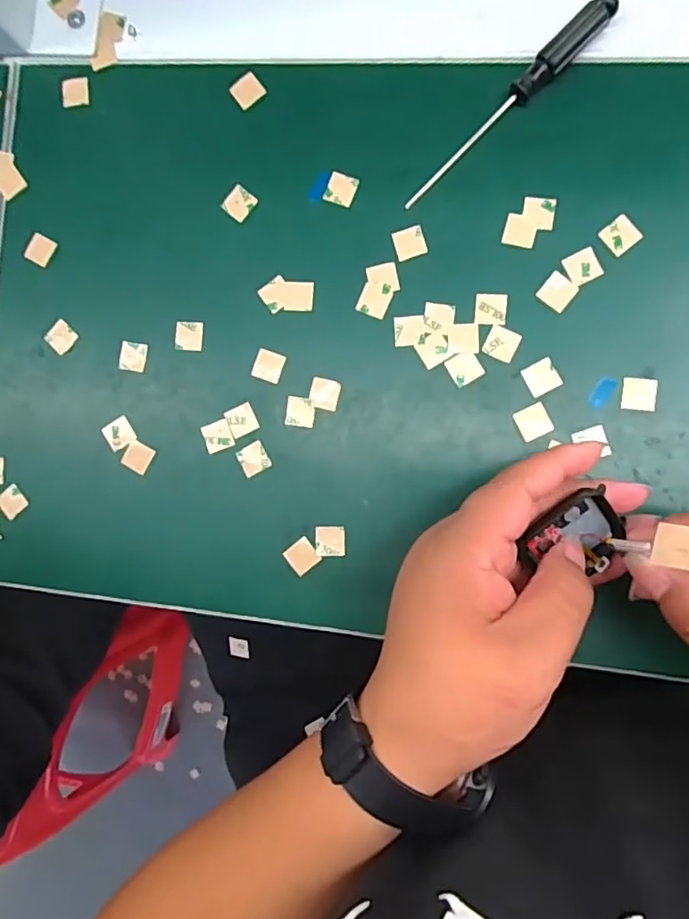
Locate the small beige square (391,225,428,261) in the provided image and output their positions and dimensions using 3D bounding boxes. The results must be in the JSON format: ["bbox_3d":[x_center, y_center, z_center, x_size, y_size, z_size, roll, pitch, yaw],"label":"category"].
[{"bbox_3d":[0.034,-0.112,0.292,0.015,0.004,0.015,-17,86,7],"label":"small beige square"}]

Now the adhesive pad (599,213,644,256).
[{"bbox_3d":[0.136,-0.111,0.278,0.016,0.004,0.016,-41,83,5],"label":"adhesive pad"}]

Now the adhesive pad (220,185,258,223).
[{"bbox_3d":[-0.057,-0.138,0.306,0.015,0.004,0.016,40,94,7],"label":"adhesive pad"}]

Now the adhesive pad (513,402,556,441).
[{"bbox_3d":[0.094,-0.019,0.281,0.016,0.004,0.016,-25,85,6],"label":"adhesive pad"}]

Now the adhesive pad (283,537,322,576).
[{"bbox_3d":[-0.022,0.051,0.297,0.016,0.004,0.015,-41,83,5],"label":"adhesive pad"}]

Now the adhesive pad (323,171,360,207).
[{"bbox_3d":[-0.002,-0.143,0.299,0.016,0.004,0.015,19,91,8],"label":"adhesive pad"}]

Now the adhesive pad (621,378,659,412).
[{"bbox_3d":[0.144,-0.032,0.275,0.016,0.004,0.016,5,89,8],"label":"adhesive pad"}]

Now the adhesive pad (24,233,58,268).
[{"bbox_3d":[-0.172,-0.119,0.321,0.014,0.004,0.016,34,93,8],"label":"adhesive pad"}]

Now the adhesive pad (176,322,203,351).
[{"bbox_3d":[-0.085,-0.067,0.308,0.015,0.004,0.016,2,88,8],"label":"adhesive pad"}]

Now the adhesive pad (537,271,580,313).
[{"bbox_3d":[0.106,-0.084,0.281,0.015,0.004,0.016,39,93,7],"label":"adhesive pad"}]

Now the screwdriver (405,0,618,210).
[{"bbox_3d":[0.081,-0.175,0.280,0.129,0.015,0.014,-43,83,4],"label":"screwdriver"}]

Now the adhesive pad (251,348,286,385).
[{"bbox_3d":[-0.040,-0.050,0.302,0.015,0.004,0.016,18,91,8],"label":"adhesive pad"}]

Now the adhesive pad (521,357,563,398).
[{"bbox_3d":[0.098,-0.041,0.282,0.016,0.004,0.016,-28,85,6],"label":"adhesive pad"}]

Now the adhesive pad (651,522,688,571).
[{"bbox_3d":[0.113,0.030,0.190,0.014,0.004,0.012,11,69,45],"label":"adhesive pad"}]

